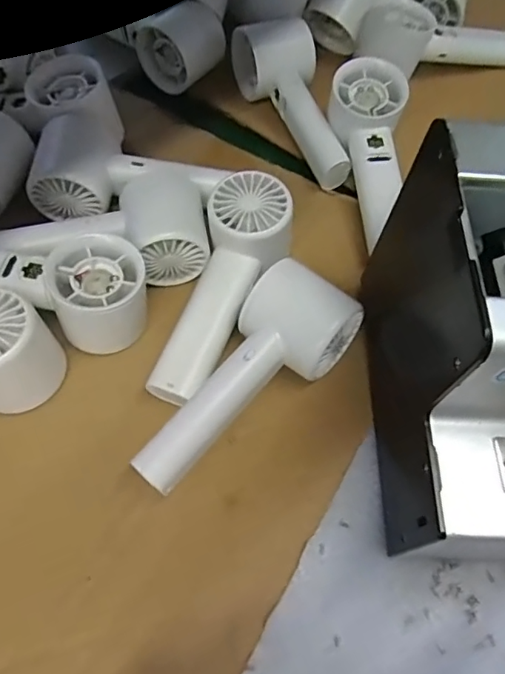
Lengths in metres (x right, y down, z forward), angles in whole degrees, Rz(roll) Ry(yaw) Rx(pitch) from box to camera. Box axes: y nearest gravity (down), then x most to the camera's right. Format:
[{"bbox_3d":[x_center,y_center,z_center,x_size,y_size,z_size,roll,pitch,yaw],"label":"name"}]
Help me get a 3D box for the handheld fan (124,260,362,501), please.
[{"bbox_3d":[-0.004,0.025,0.307,0.059,0.044,0.149,37,65,17],"label":"handheld fan"}]

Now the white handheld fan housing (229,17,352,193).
[{"bbox_3d":[0.030,-0.196,0.431,0.059,0.050,0.157,-12,62,-9],"label":"white handheld fan housing"}]

